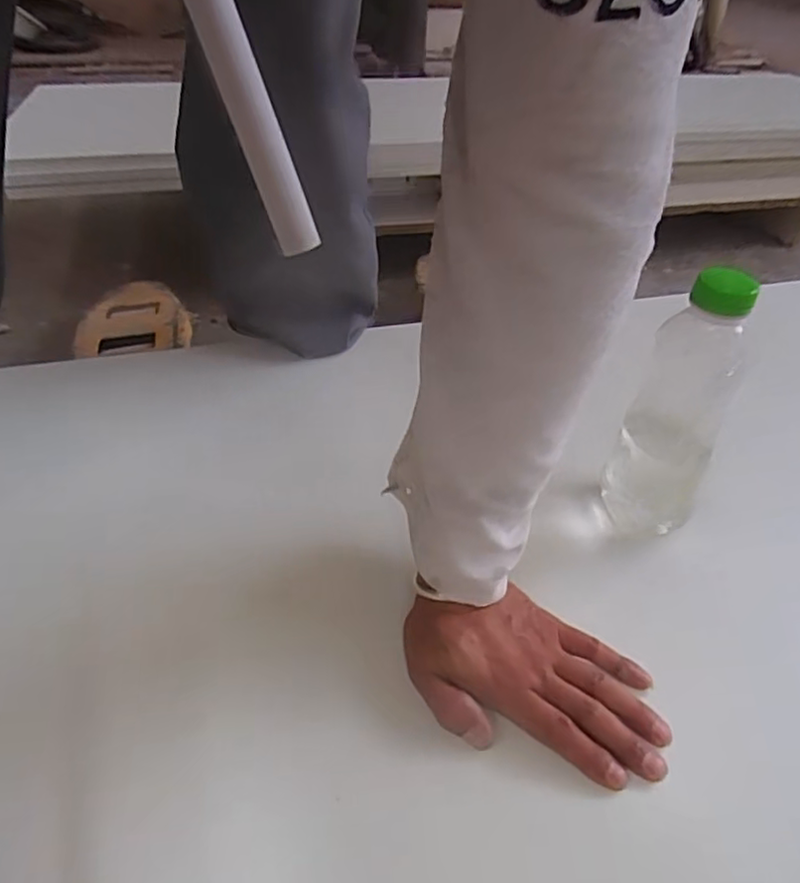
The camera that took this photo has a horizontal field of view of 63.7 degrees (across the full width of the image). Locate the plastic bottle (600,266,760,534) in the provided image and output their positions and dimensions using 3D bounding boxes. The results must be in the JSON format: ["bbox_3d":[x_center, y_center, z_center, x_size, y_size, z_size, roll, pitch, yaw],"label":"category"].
[{"bbox_3d":[0.213,-0.026,0.506,0.079,0.215,0.072,17,42,16],"label":"plastic bottle"}]

